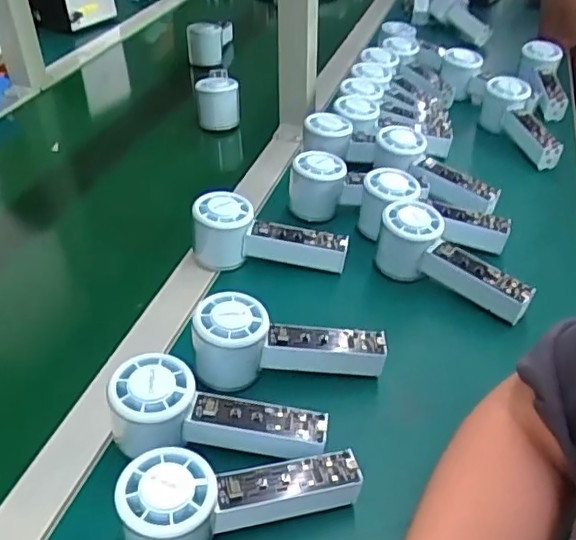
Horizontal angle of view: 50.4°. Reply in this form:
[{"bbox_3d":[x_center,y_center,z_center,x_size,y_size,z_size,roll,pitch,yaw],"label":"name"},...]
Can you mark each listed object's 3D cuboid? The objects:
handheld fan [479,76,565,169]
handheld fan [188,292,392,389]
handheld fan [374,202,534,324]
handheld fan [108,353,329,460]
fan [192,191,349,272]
[{"bbox_3d":[0.307,-0.193,0.810,0.061,0.068,0.147,0,40,-4],"label":"handheld fan"},{"bbox_3d":[0.002,0.058,0.504,0.156,0.063,0.063,-4,40,-8],"label":"handheld fan"},{"bbox_3d":[0.158,-0.008,0.587,0.155,0.062,0.055,28,46,27],"label":"handheld fan"},{"bbox_3d":[-0.049,0.103,0.441,0.154,0.060,0.061,1,40,-3],"label":"handheld fan"},{"bbox_3d":[-0.018,-0.037,0.614,0.152,0.060,0.055,1,40,-2],"label":"fan"}]

